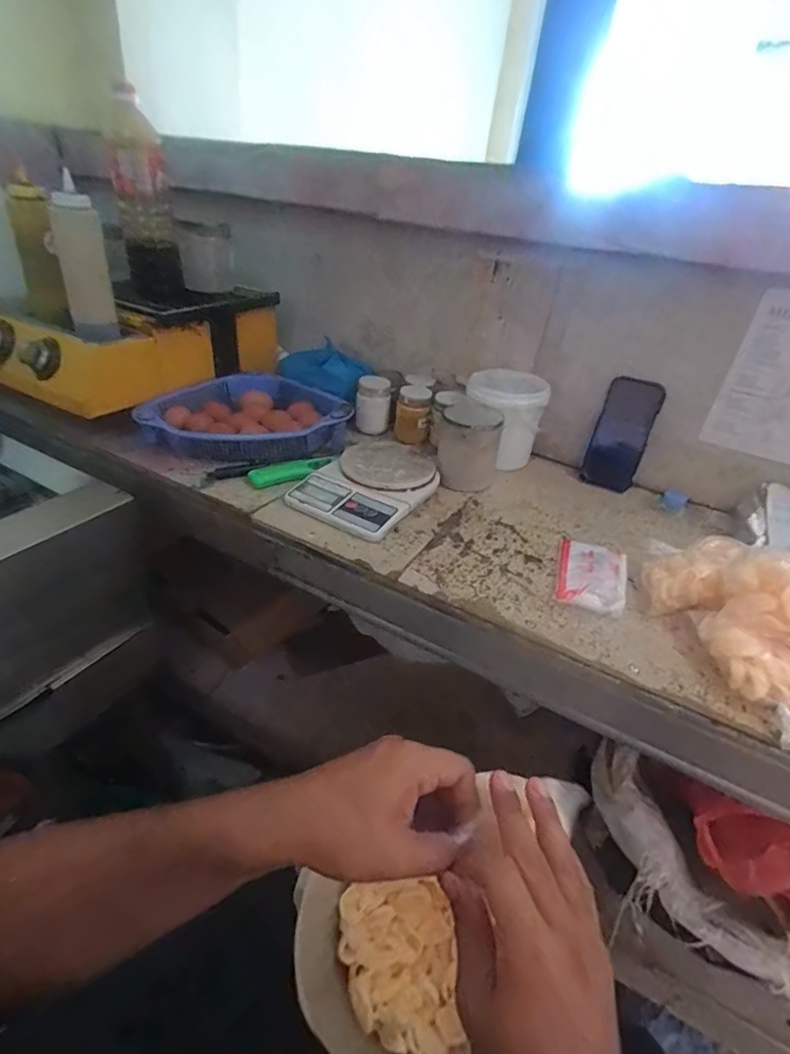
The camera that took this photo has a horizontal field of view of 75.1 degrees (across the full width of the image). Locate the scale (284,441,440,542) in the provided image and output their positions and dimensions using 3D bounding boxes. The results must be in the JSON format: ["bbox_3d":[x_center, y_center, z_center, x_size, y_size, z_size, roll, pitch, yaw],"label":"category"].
[{"bbox_3d":[-0.036,-0.059,0.699,0.144,0.041,0.190,24,37,25],"label":"scale"}]

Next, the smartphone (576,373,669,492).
[{"bbox_3d":[0.340,-0.139,0.776,0.077,0.162,0.016,21,19,22],"label":"smartphone"}]

